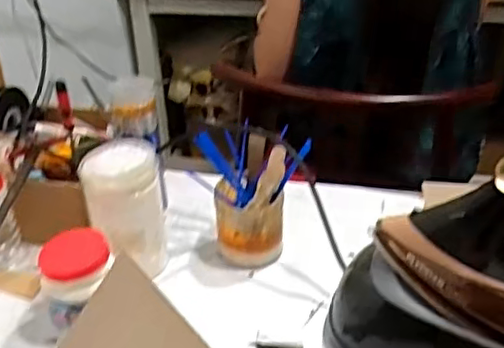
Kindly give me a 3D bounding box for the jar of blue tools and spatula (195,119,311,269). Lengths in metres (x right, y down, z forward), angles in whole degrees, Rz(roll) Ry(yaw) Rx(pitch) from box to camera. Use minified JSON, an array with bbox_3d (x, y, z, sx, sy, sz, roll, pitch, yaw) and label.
[{"bbox_3d":[0.001,0.029,0.751,0.107,0.140,0.098,-9,35,-10],"label":"jar of blue tools and spatula"}]

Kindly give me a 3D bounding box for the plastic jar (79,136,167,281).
[{"bbox_3d":[-0.142,0.043,0.724,0.084,0.154,0.090,-10,35,-10],"label":"plastic jar"}]

